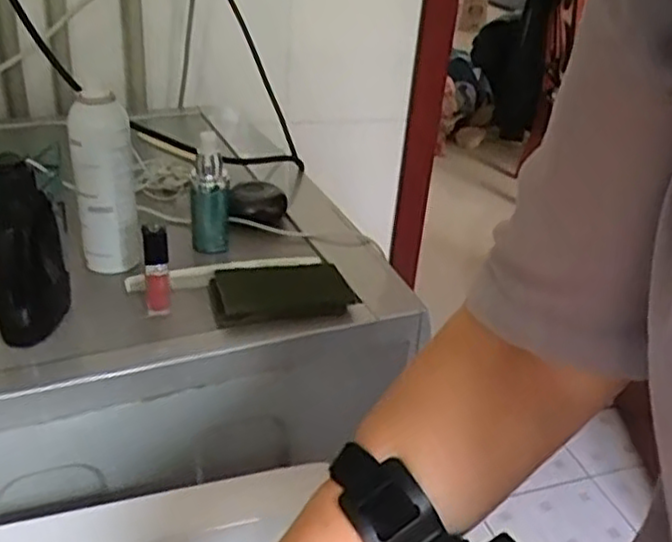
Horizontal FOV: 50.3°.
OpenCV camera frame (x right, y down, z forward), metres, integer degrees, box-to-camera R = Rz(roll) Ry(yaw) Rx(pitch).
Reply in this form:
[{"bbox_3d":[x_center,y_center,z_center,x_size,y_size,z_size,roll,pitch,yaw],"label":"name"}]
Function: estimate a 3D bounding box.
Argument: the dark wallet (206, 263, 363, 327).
[{"bbox_3d":[-0.046,0.017,0.602,0.117,0.014,0.077,-6,31,-20],"label":"dark wallet"}]

